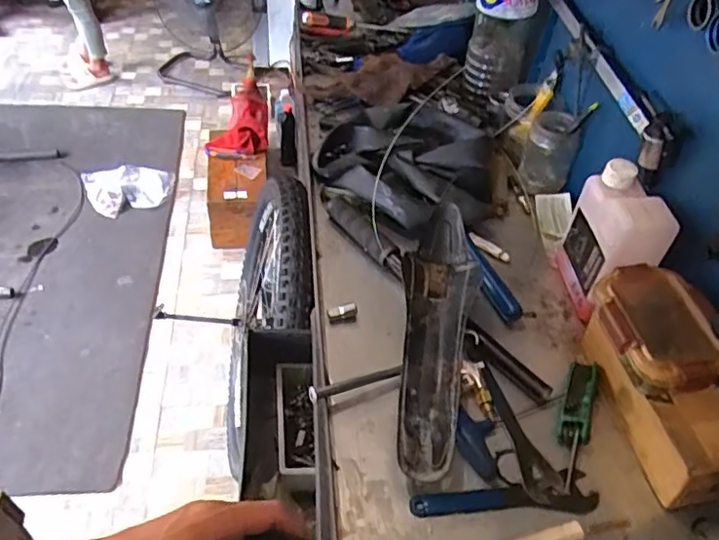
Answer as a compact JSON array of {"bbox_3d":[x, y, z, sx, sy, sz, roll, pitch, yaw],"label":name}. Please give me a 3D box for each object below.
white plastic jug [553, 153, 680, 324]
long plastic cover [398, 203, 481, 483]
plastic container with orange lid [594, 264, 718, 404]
[{"bbox_3d":[0.317,-0.028,0.738,0.074,0.169,0.129,3,46,-5],"label":"white plastic jug"},{"bbox_3d":[0.086,0.070,0.698,0.088,0.077,0.347,14,47,5],"label":"long plastic cover"},{"bbox_3d":[0.313,0.065,0.625,0.098,0.062,0.150,-2,47,-9],"label":"plastic container with orange lid"}]

